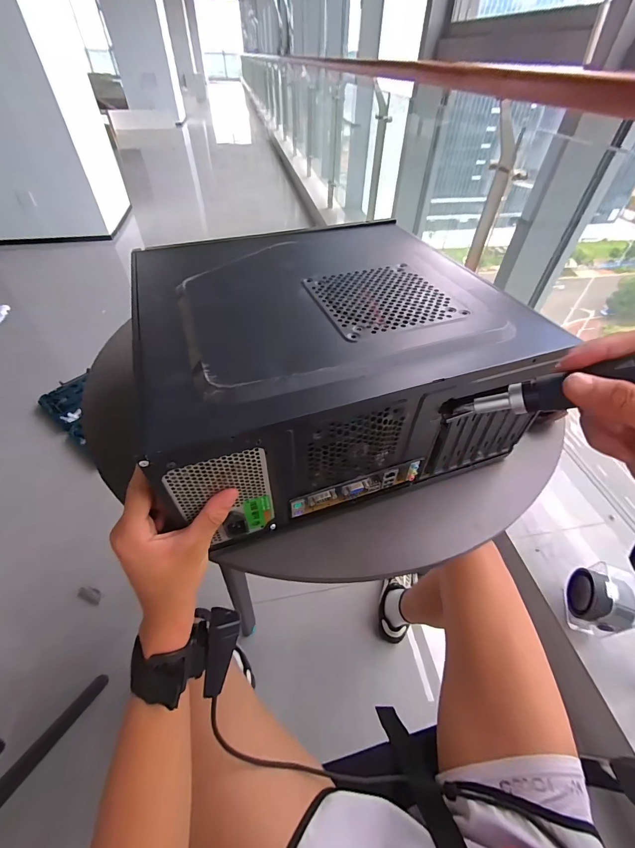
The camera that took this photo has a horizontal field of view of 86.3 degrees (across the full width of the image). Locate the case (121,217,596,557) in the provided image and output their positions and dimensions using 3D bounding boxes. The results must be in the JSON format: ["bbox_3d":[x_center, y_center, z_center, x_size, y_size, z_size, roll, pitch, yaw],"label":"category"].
[{"bbox_3d":[0.008,-0.085,0.430,0.394,0.167,0.324,-15,50,-14],"label":"case"}]

